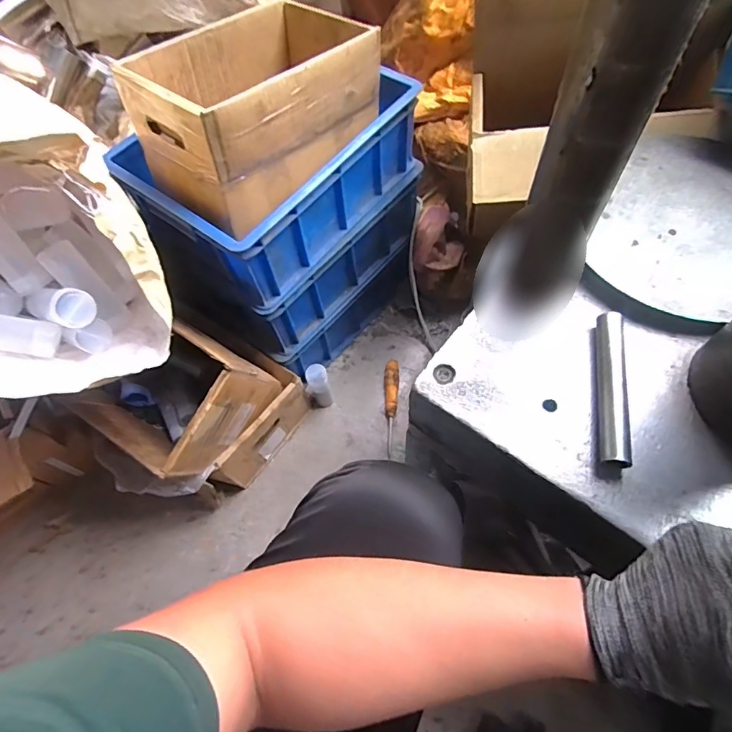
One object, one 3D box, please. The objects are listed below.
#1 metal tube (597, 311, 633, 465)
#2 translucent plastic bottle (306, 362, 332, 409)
[{"bbox_3d":[0.224,0.020,0.433,0.022,0.023,0.148,8,63,8],"label":"metal tube"},{"bbox_3d":[-0.090,0.043,0.900,0.045,0.119,0.046,-2,62,3],"label":"translucent plastic bottle"}]

